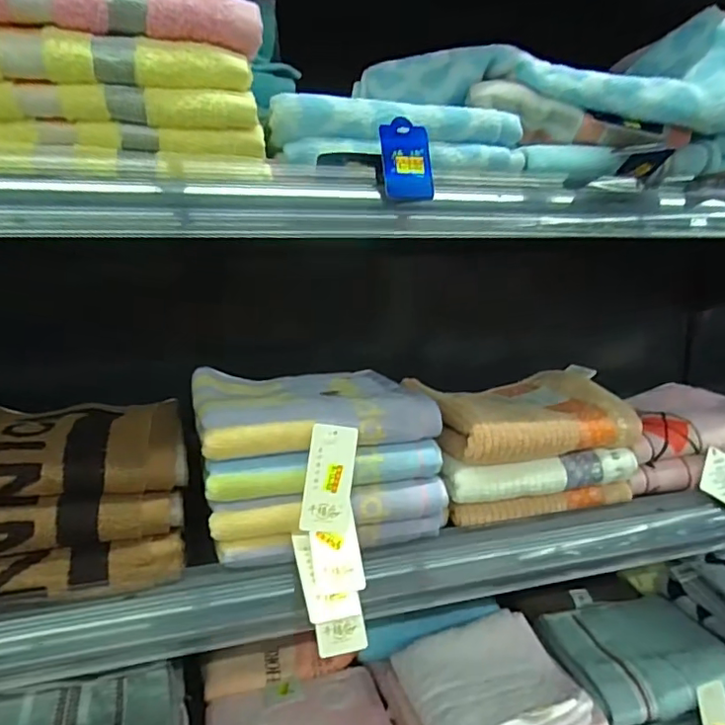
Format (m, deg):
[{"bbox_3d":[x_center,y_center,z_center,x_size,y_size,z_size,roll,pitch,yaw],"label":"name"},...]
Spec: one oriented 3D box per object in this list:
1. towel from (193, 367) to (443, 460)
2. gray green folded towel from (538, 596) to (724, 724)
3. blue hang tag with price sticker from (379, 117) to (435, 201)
[{"bbox_3d":[-0.049,0.038,0.490,0.190,0.039,0.156,-4,8,-20],"label":"towel"},{"bbox_3d":[0.319,0.333,0.639,0.193,0.032,0.158,-2,8,-9],"label":"gray green folded towel"},{"bbox_3d":[0.032,-0.145,0.393,0.039,0.057,0.004,-4,-2,-22],"label":"blue hang tag with price sticker"}]

